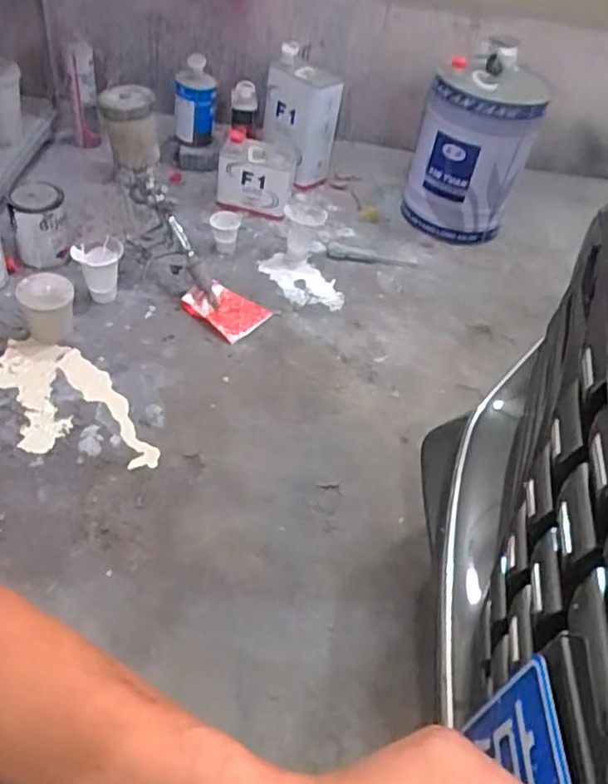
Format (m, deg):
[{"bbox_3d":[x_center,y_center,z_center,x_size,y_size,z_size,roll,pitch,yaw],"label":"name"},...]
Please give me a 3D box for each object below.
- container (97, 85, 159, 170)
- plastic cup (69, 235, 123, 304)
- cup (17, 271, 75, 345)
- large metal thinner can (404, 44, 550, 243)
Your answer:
[{"bbox_3d":[-0.313,-0.470,1.165,0.097,0.123,0.109,-6,50,-14],"label":"container"},{"bbox_3d":[-0.393,-0.226,1.253,0.086,0.124,0.086,5,48,-5],"label":"plastic cup"},{"bbox_3d":[-0.455,-0.145,1.155,0.090,0.117,0.107,-13,50,-22],"label":"cup"},{"bbox_3d":[0.432,-0.628,1.686,0.267,0.422,0.324,10,48,0],"label":"large metal thinner can"}]

